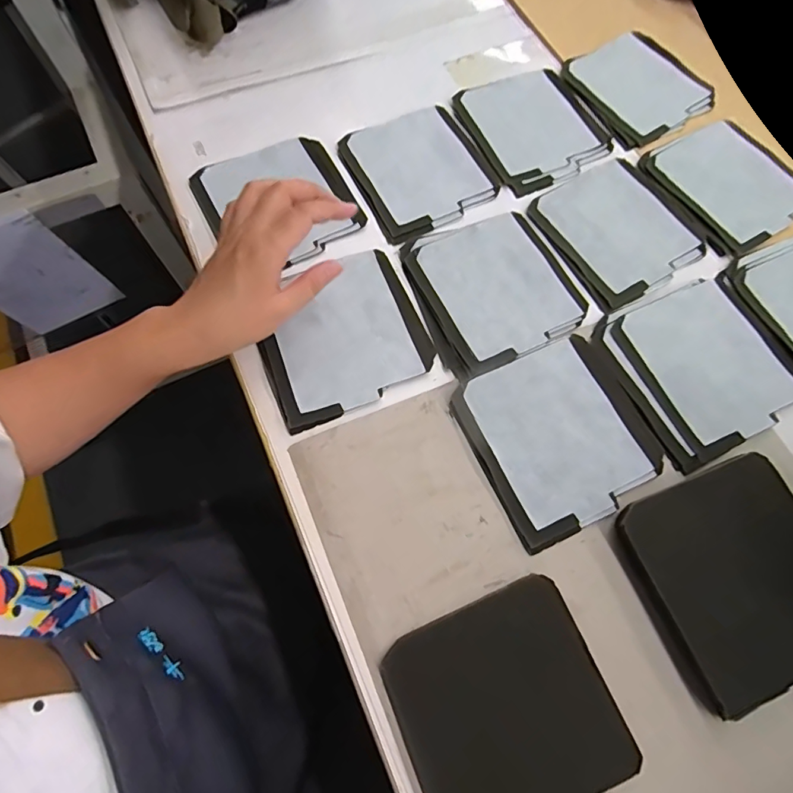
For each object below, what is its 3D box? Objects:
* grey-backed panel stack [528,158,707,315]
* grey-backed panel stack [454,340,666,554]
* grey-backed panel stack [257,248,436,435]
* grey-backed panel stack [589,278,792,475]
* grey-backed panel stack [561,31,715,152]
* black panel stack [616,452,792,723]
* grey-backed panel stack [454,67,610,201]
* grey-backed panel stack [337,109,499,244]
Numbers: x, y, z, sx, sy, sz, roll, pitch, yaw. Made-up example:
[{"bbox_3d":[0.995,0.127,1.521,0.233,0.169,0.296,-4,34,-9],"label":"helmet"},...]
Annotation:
[{"bbox_3d":[0.211,-0.160,0.448,0.128,0.005,0.140,-27,72,-9],"label":"grey-backed panel stack"},{"bbox_3d":[0.130,0.030,0.374,0.137,0.009,0.137,-25,72,-8],"label":"grey-backed panel stack"},{"bbox_3d":[-0.048,-0.055,0.394,0.134,0.014,0.134,-23,72,-8],"label":"grey-backed panel stack"},{"bbox_3d":[0.255,-0.026,0.395,0.134,0.007,0.136,-25,72,-8],"label":"grey-backed panel stack"},{"bbox_3d":[0.265,-0.340,0.506,0.131,0.007,0.132,-31,73,-10],"label":"grey-backed panel stack"},{"bbox_3d":[0.239,0.123,0.327,0.129,0.017,0.135,-21,72,-7],"label":"black panel stack"},{"bbox_3d":[0.147,-0.284,0.494,0.133,0.009,0.142,-23,72,-8],"label":"grey-backed panel stack"},{"bbox_3d":[0.024,-0.227,0.462,0.130,0.008,0.135,-23,72,-8],"label":"grey-backed panel stack"}]

